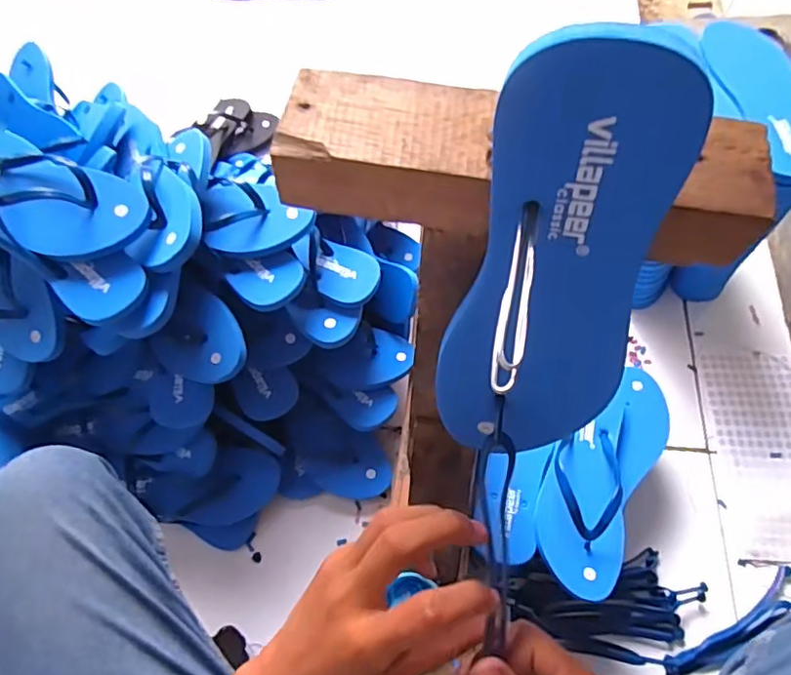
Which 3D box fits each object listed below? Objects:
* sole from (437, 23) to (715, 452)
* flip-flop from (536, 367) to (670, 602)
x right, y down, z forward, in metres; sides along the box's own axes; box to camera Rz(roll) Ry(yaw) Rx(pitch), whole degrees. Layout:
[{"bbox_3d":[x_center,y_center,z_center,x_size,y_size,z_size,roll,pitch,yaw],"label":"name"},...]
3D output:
[{"bbox_3d":[0.067,-0.020,0.266,0.085,0.220,0.016,7,50,9],"label":"sole"},{"bbox_3d":[0.234,0.140,0.652,0.100,0.065,0.268,26,68,15],"label":"flip-flop"}]

